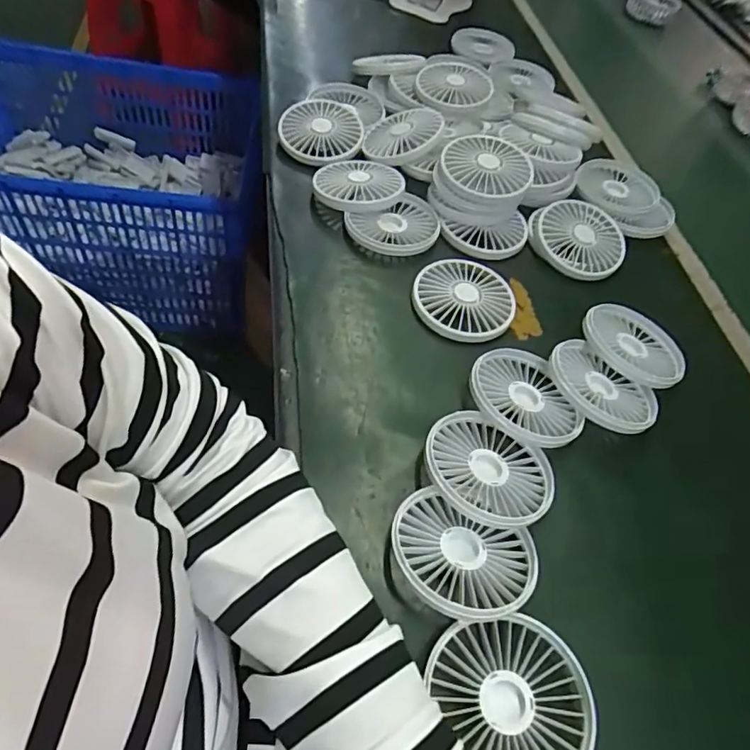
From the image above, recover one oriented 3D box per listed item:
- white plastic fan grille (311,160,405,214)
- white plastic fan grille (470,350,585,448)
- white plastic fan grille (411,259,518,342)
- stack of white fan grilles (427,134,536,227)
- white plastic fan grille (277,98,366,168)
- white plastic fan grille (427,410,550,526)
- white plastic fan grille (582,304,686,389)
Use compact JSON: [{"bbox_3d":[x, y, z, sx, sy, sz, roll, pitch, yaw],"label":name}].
[{"bbox_3d":[-0.016,-0.186,0.525,0.087,0.011,0.073,-14,59,-21],"label":"white plastic fan grille"},{"bbox_3d":[0.109,0.015,0.401,0.073,0.013,0.087,-6,56,-15],"label":"white plastic fan grille"},{"bbox_3d":[0.077,-0.067,0.465,0.085,0.011,0.083,6,54,-8],"label":"white plastic fan grille"},{"bbox_3d":[0.100,-0.187,0.518,0.088,0.046,0.090,15,53,-1],"label":"stack of white fan grilles"},{"bbox_3d":[-0.055,-0.255,0.561,0.083,0.013,0.099,7,54,-7],"label":"white plastic fan grille"},{"bbox_3d":[0.076,0.061,0.362,0.084,0.020,0.082,6,54,-8],"label":"white plastic fan grille"},{"bbox_3d":[0.217,-0.031,0.460,0.082,0.019,0.087,30,47,7],"label":"white plastic fan grille"}]

